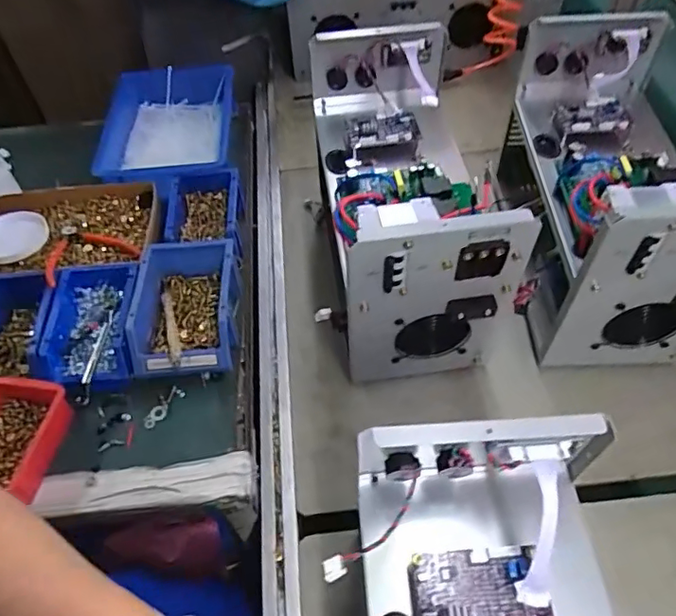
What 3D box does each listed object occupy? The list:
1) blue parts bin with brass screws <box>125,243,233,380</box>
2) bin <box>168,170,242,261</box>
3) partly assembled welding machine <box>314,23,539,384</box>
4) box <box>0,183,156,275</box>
[{"bbox_3d":[-0.199,0.005,0.722,0.127,0.084,0.185,-4,54,0],"label":"blue parts bin with brass screws"},{"bbox_3d":[-0.201,-0.135,0.813,0.108,0.061,0.148,-5,54,-1],"label":"bin"},{"bbox_3d":[0.078,-0.141,0.689,0.180,0.245,0.376,-6,54,-2],"label":"partly assembled welding machine"},{"bbox_3d":[-0.406,-0.102,0.813,0.265,0.056,0.182,-5,54,-1],"label":"box"}]

